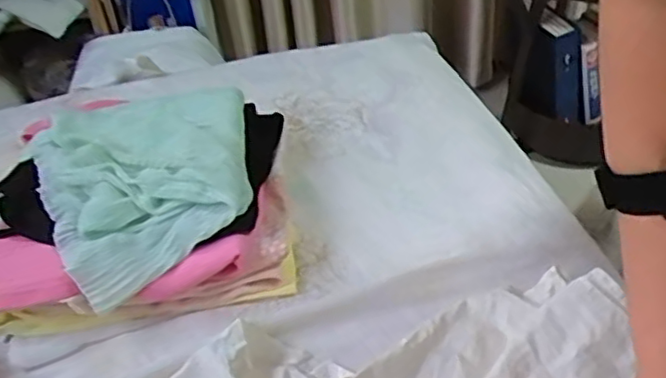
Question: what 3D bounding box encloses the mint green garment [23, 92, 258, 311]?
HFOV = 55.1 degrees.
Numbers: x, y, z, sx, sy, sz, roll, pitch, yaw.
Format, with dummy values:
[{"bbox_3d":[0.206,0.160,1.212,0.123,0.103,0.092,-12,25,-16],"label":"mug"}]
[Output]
[{"bbox_3d":[-0.163,-0.018,0.582,0.191,0.051,0.217,-22,44,-17],"label":"mint green garment"}]

